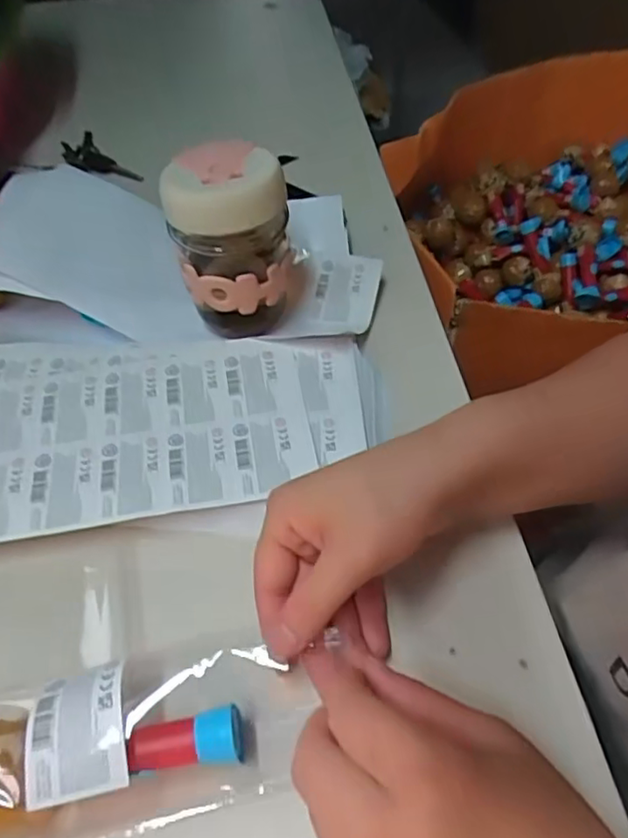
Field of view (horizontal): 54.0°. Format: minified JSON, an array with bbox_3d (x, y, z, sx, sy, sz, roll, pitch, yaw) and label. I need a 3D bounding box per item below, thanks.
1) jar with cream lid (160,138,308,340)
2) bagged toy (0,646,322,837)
[{"bbox_3d":[-0.052,-0.129,0.430,0.088,0.105,0.077,-6,51,-3],"label":"jar with cream lid"},{"bbox_3d":[-0.102,0.148,0.272,0.202,0.051,0.086,-8,53,-10],"label":"bagged toy"}]

